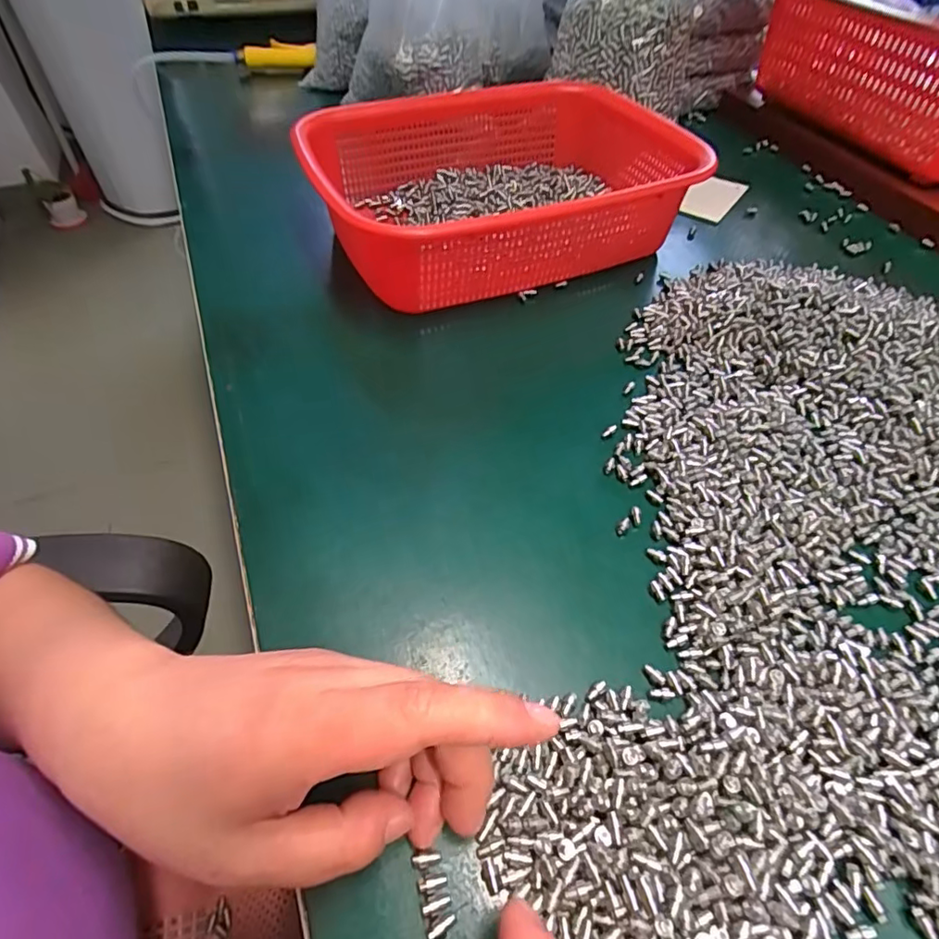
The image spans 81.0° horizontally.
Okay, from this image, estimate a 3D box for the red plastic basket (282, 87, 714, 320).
[{"bbox_3d":[0.020,-0.217,0.432,0.258,0.081,0.208,-18,53,-14],"label":"red plastic basket"}]

